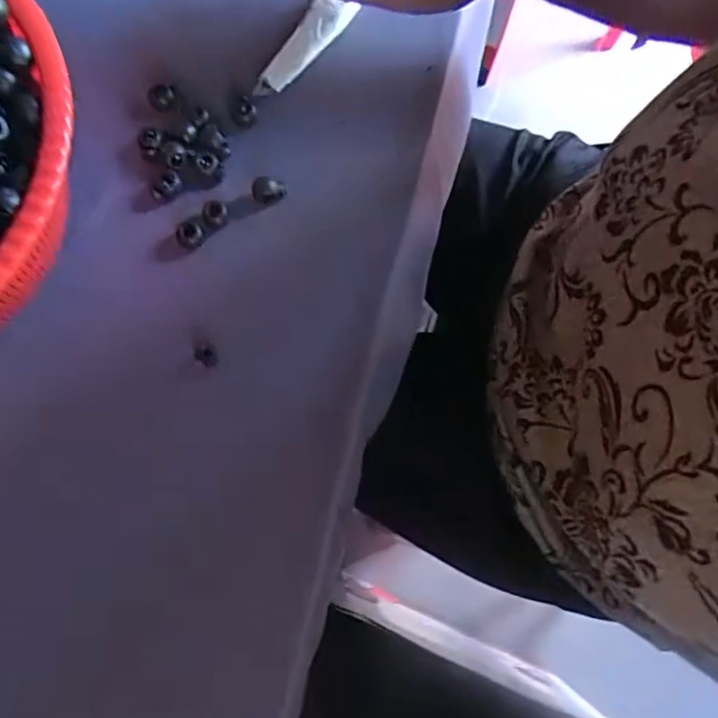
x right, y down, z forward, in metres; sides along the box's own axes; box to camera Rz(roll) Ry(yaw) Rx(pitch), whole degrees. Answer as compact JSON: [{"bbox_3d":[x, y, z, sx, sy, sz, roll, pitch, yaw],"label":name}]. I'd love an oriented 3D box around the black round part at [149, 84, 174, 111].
[{"bbox_3d":[-0.118,-0.156,0.341,0.017,0.008,0.015,7,76,0],"label":"black round part"}]

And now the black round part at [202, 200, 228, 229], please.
[{"bbox_3d":[-0.082,-0.084,0.324,0.013,0.011,0.013,0,76,-2],"label":"black round part"}]

